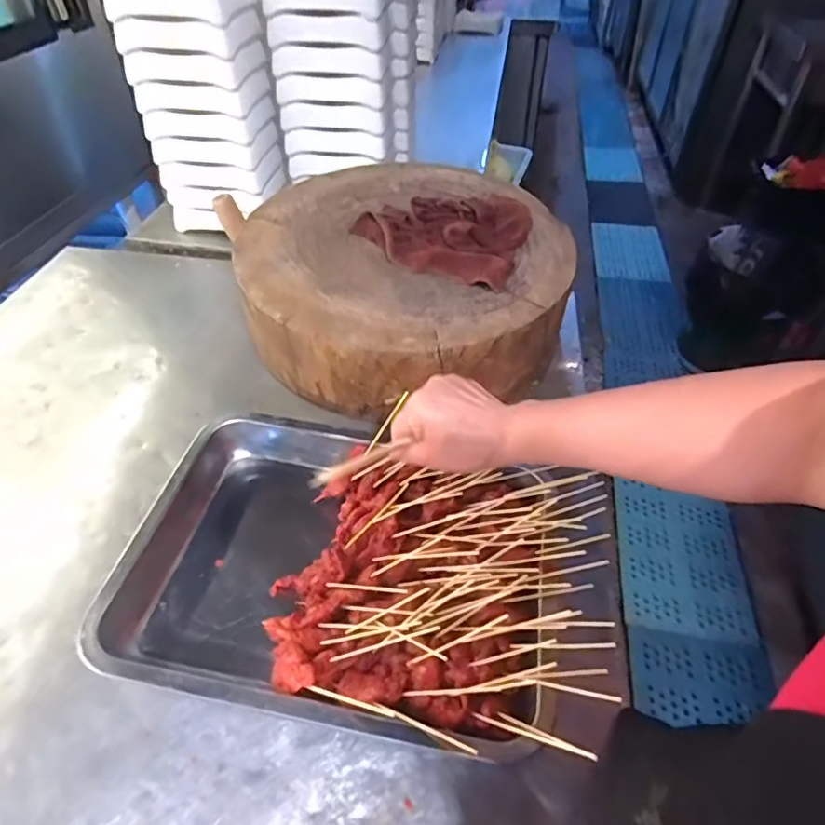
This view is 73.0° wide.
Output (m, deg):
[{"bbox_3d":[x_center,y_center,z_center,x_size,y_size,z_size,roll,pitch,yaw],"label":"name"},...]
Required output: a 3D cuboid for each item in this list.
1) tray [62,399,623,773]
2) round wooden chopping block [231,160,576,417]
[{"bbox_3d":[-0.039,0.125,0.475,0.383,0.053,0.258,8,45,8],"label":"tray"},{"bbox_3d":[-0.012,-0.176,0.695,0.365,0.139,0.371,0,44,0],"label":"round wooden chopping block"}]

